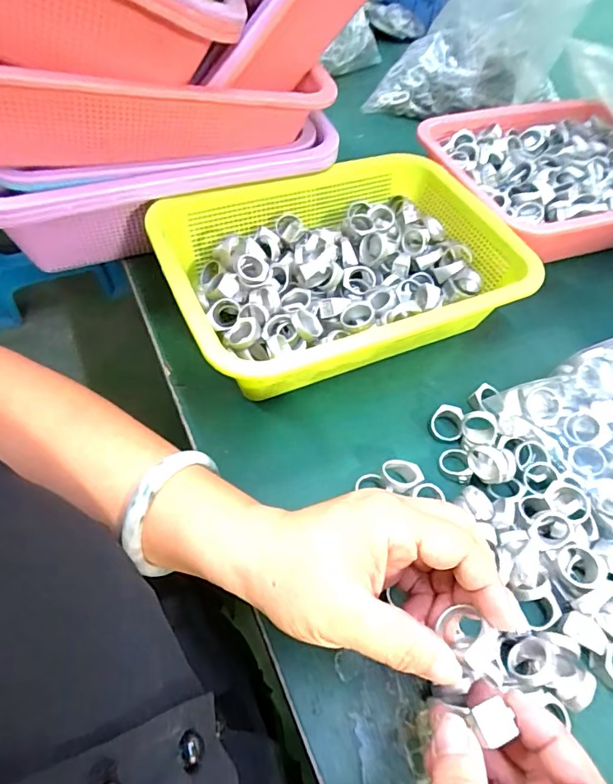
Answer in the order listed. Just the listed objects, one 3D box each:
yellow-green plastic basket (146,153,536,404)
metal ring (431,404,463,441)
[{"bbox_3d":[0.029,-0.091,0.399,0.261,0.081,0.188,-20,59,-18],"label":"yellow-green plastic basket"},{"bbox_3d":[0.104,0.023,0.363,0.022,0.005,0.026,7,73,12],"label":"metal ring"}]

